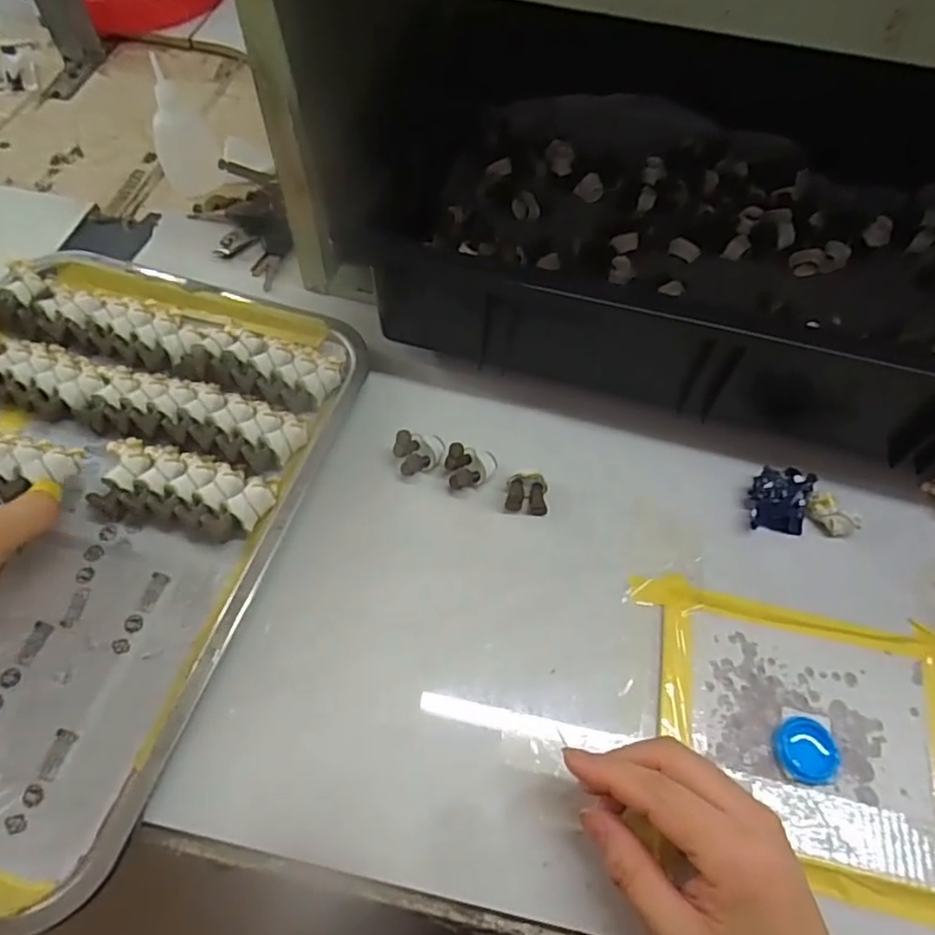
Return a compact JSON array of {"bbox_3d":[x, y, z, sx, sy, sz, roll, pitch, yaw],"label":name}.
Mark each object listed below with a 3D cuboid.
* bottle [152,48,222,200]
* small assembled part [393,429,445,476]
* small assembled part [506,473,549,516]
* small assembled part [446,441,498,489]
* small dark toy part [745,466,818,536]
[{"bbox_3d":[-0.220,-0.260,0.498,0.036,0.087,0.033,7,60,3],"label":"bottle"},{"bbox_3d":[-0.028,-0.011,0.385,0.031,0.017,0.022,-26,64,-15],"label":"small assembled part"},{"bbox_3d":[0.036,0.014,0.378,0.025,0.018,0.020,4,60,1],"label":"small assembled part"},{"bbox_3d":[0.003,-0.003,0.384,0.030,0.019,0.020,-15,61,-10],"label":"small assembled part"},{"bbox_3d":[0.185,0.018,0.381,0.034,0.029,0.037,11,60,5],"label":"small dark toy part"}]

